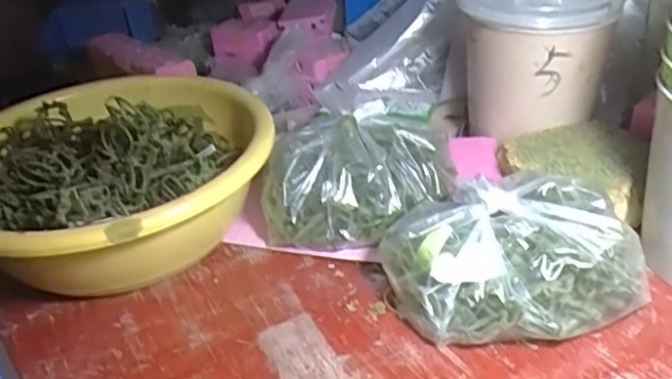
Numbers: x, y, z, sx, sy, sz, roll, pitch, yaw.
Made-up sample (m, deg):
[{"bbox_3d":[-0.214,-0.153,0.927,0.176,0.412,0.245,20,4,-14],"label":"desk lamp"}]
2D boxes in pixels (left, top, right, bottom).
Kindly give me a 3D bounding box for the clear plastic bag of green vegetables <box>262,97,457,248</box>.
[{"bbox_3d":[0.015,-0.005,0.434,0.132,0.074,0.082,-1,32,7],"label":"clear plastic bag of green vegetables"}]

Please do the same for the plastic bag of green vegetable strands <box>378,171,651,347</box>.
[{"bbox_3d":[0.102,0.040,0.360,0.147,0.066,0.088,-1,32,6],"label":"plastic bag of green vegetable strands"}]

